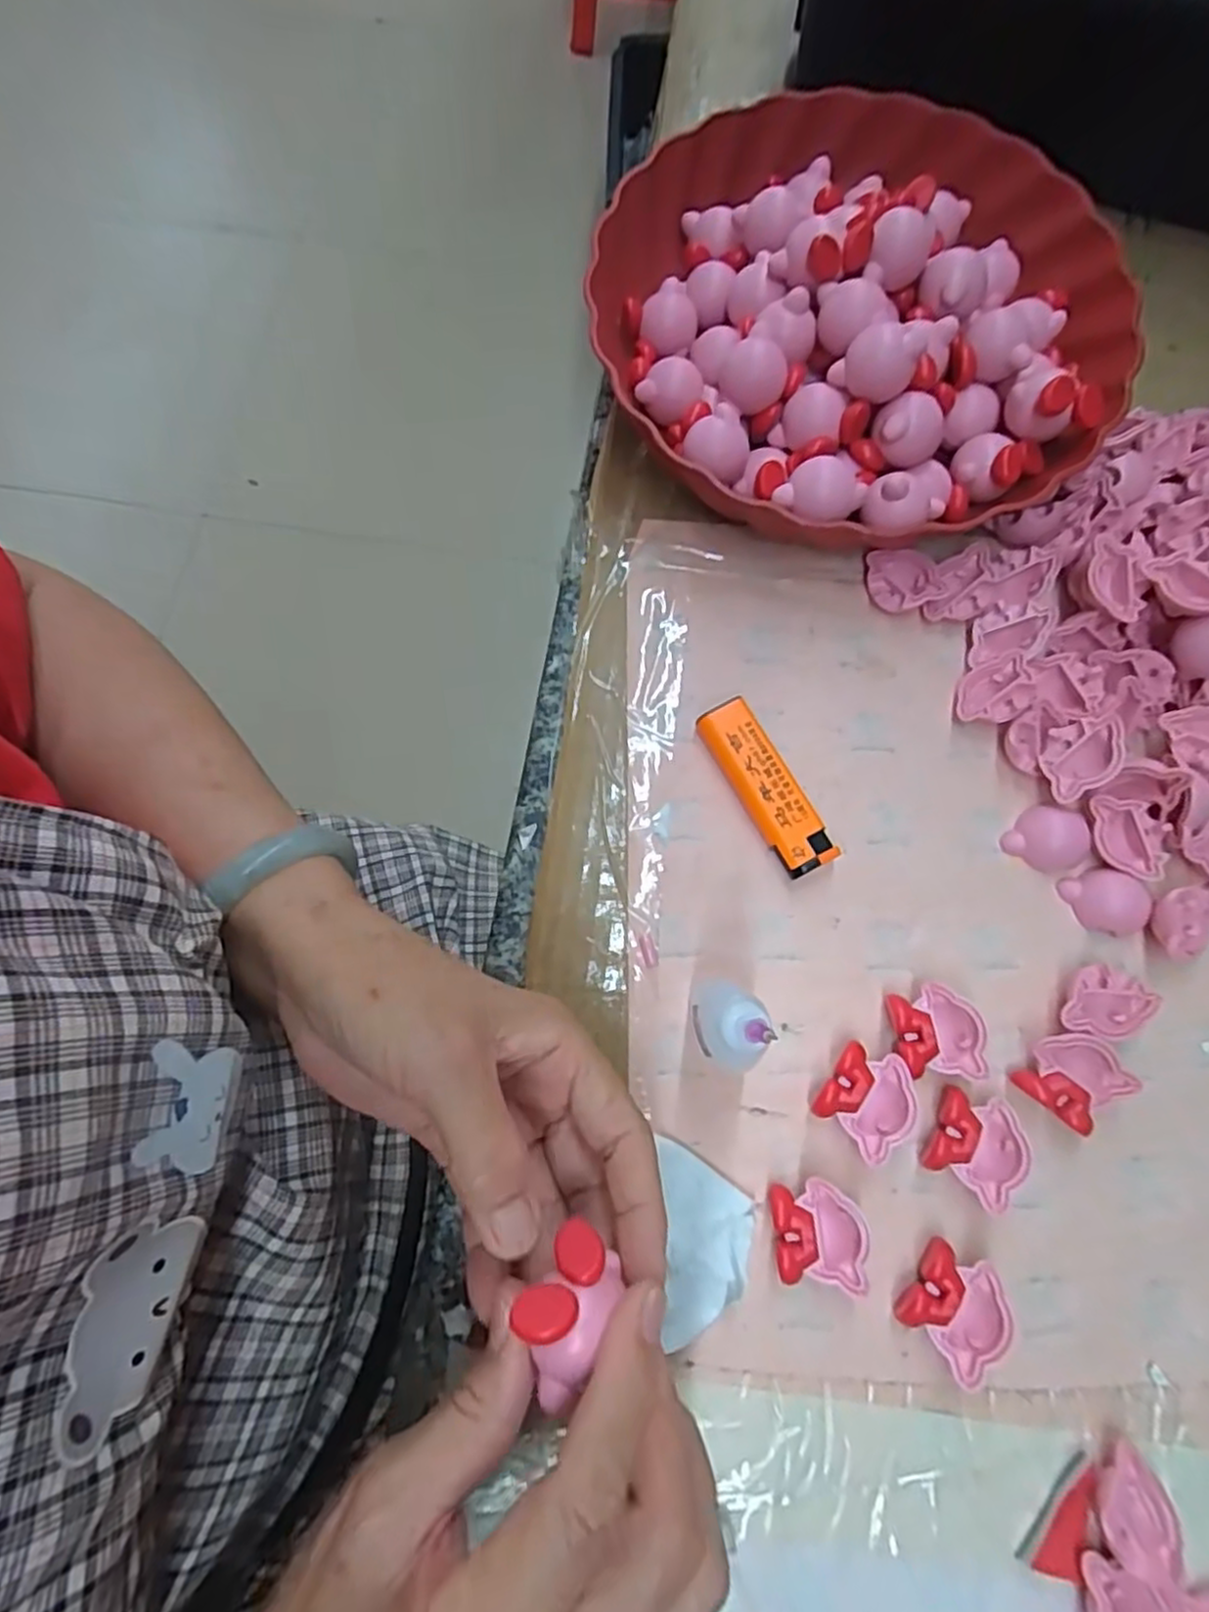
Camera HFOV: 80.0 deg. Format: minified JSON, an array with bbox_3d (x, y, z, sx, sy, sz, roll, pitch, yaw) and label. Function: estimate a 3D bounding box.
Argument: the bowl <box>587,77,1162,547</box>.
[{"bbox_3d":[0.121,-0.234,0.341,0.240,0.064,0.232,0,75,0],"label":"bowl"}]

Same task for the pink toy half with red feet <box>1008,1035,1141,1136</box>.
[{"bbox_3d":[0.180,0.105,0.279,0.034,0.016,0.033,40,78,10],"label":"pink toy half with red feet"}]

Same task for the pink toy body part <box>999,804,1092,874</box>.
[{"bbox_3d":[0.188,0.014,0.307,0.032,0.009,0.028,-13,75,-3],"label":"pink toy body part"}]

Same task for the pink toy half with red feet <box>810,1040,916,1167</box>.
[{"bbox_3d":[0.099,0.110,0.275,0.031,0.016,0.036,40,78,10],"label":"pink toy half with red feet"}]

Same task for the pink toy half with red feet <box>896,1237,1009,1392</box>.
[{"bbox_3d":[0.124,0.178,0.258,0.032,0.016,0.035,41,79,10],"label":"pink toy half with red feet"}]

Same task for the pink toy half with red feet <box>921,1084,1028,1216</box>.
[{"bbox_3d":[0.139,0.128,0.272,0.030,0.017,0.036,22,76,6],"label":"pink toy half with red feet"}]

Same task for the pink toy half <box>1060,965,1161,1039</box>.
[{"bbox_3d":[0.197,0.078,0.287,0.034,0.015,0.026,8,75,2],"label":"pink toy half"}]

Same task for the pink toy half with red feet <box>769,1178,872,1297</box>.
[{"bbox_3d":[0.077,0.155,0.262,0.032,0.017,0.033,4,75,1],"label":"pink toy half with red feet"}]

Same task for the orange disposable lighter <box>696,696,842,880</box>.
[{"bbox_3d":[0.069,-0.008,0.309,0.024,0.013,0.080,-27,77,-7],"label":"orange disposable lighter"}]

